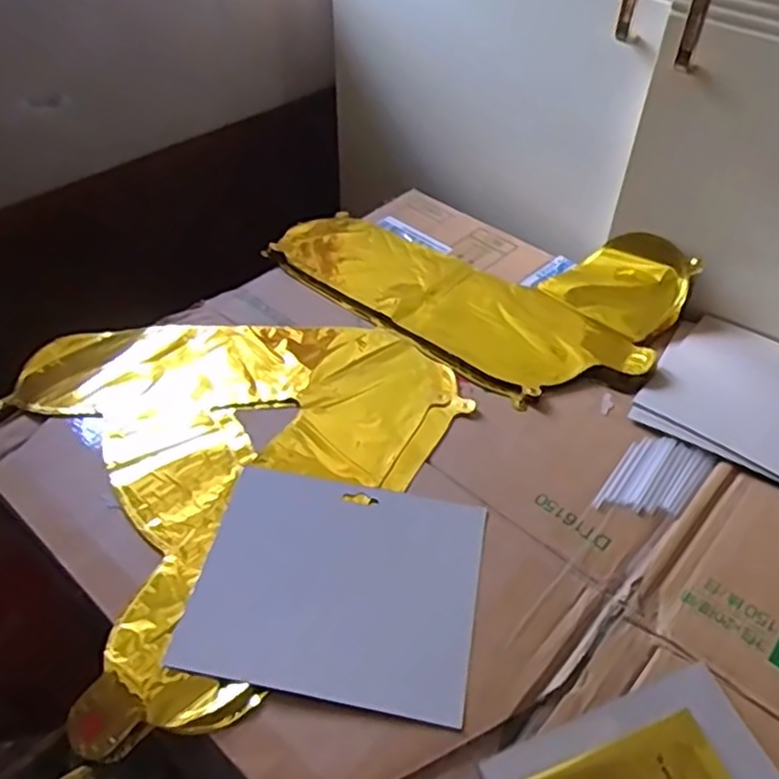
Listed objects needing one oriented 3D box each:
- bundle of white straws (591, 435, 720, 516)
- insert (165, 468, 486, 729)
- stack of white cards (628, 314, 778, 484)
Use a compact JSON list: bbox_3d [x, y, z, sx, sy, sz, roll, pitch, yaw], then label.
[{"bbox_3d":[0.215,0.072,0.571,0.062,0.004,0.100,29,53,24],"label":"bundle of white straws"},{"bbox_3d":[-0.036,0.136,0.503,0.191,0.005,0.162,8,47,6],"label":"insert"},{"bbox_3d":[0.339,0.012,0.626,0.197,0.006,0.172,28,52,23],"label":"stack of white cards"}]

